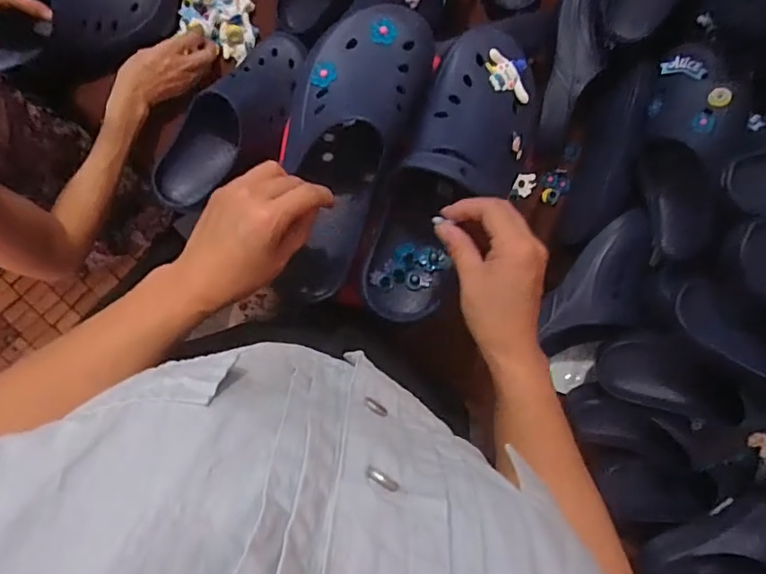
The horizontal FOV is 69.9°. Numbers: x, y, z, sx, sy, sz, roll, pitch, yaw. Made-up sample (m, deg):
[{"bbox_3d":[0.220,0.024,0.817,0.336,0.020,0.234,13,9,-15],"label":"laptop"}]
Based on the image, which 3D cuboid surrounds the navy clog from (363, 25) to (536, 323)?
[{"bbox_3d":[0.068,-0.099,0.516,0.108,0.086,0.284,24,96,-6],"label":"navy clog"}]

